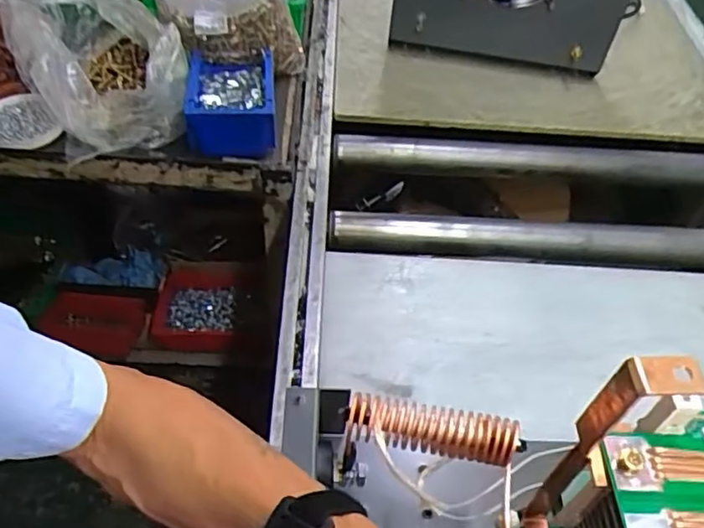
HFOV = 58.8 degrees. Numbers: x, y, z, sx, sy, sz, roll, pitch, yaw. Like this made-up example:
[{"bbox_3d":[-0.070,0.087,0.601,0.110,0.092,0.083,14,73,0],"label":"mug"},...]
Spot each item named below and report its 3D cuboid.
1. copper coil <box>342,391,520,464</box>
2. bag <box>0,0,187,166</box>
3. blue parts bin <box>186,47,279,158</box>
[{"bbox_3d":[0.054,0.116,0.426,0.112,0.029,0.030,9,49,2],"label":"copper coil"},{"bbox_3d":[-0.310,-0.243,0.764,0.150,0.108,0.228,-27,57,-26],"label":"bag"},{"bbox_3d":[-0.150,-0.198,0.785,0.105,0.084,0.145,-2,50,-8],"label":"blue parts bin"}]

